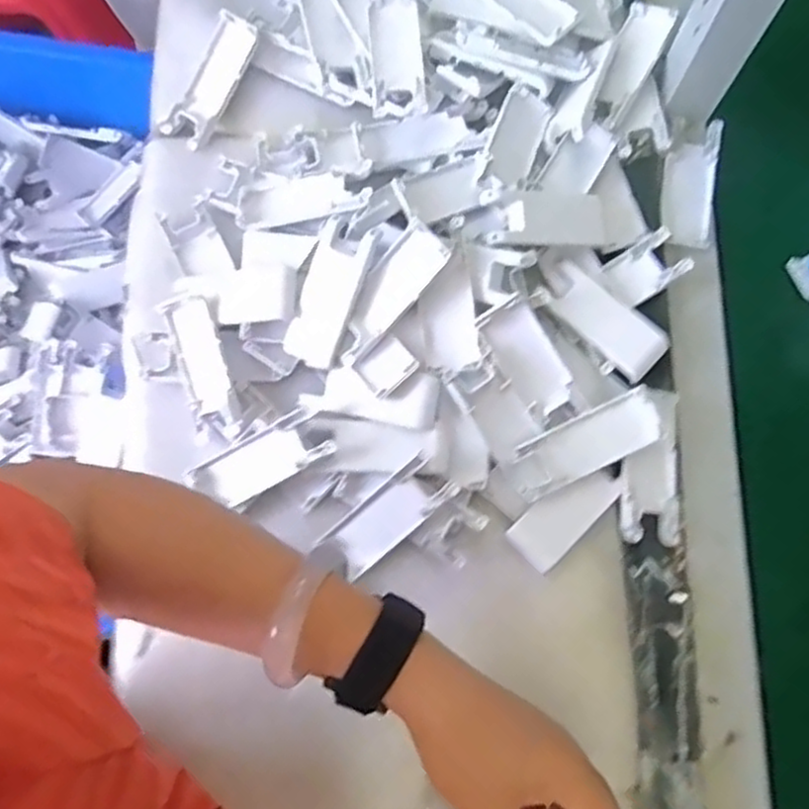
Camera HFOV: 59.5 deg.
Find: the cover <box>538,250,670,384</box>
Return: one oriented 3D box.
[{"bbox_3d":[0.138,-0.066,0.518,0.110,0.011,0.046,44,82,9],"label":"cover"}]

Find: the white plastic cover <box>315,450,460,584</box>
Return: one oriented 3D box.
[{"bbox_3d":[-0.012,0.078,0.492,0.099,0.011,0.040,-41,80,12],"label":"white plastic cover"}]

